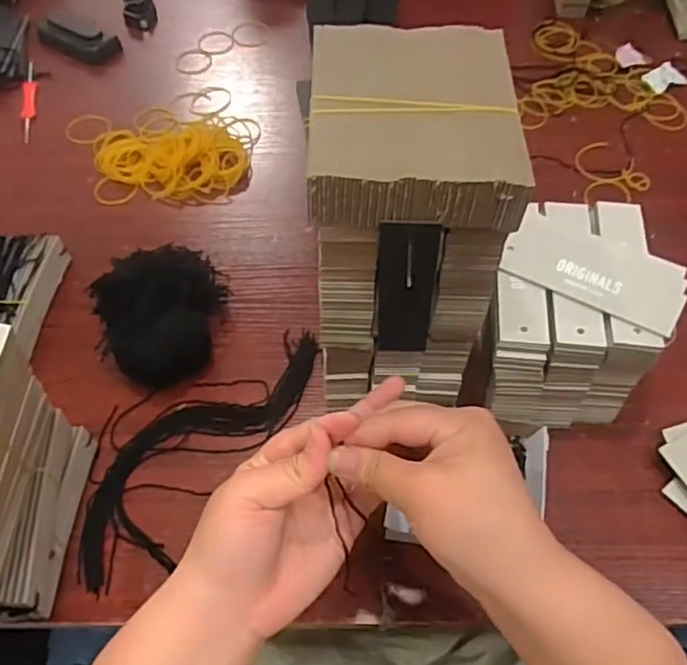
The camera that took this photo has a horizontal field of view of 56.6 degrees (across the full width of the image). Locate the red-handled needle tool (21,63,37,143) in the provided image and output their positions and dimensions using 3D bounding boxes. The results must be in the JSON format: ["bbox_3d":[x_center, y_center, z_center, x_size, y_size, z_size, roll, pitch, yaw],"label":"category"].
[{"bbox_3d":[-0.358,-0.259,0.721,0.016,0.014,0.127,-12,57,-5],"label":"red-handled needle tool"}]

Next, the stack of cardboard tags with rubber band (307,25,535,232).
[{"bbox_3d":[0.037,-0.112,0.342,0.106,0.033,0.122,0,57,3],"label":"stack of cardboard tags with rubber band"}]

